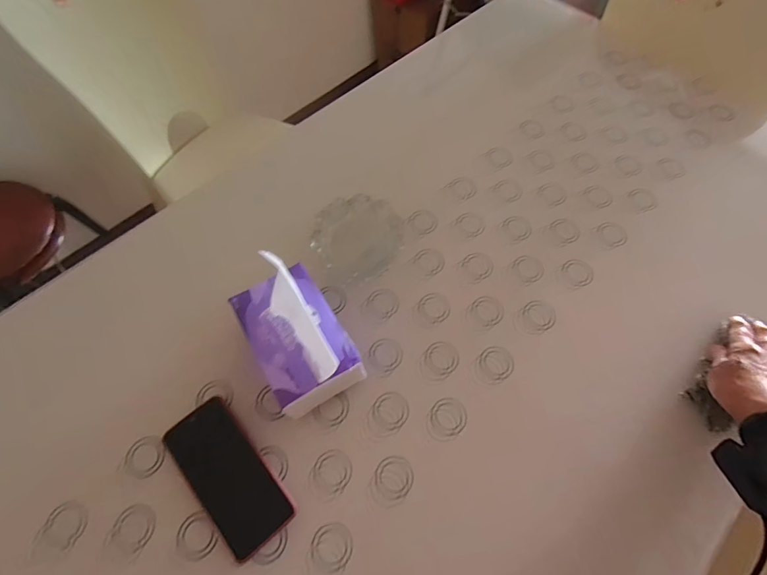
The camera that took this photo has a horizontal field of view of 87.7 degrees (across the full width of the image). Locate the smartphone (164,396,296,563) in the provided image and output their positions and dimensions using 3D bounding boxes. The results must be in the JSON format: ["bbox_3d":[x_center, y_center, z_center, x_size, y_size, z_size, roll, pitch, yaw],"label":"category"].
[{"bbox_3d":[-0.173,0.208,0.445,0.075,0.011,0.162,-36,76,-21],"label":"smartphone"}]

